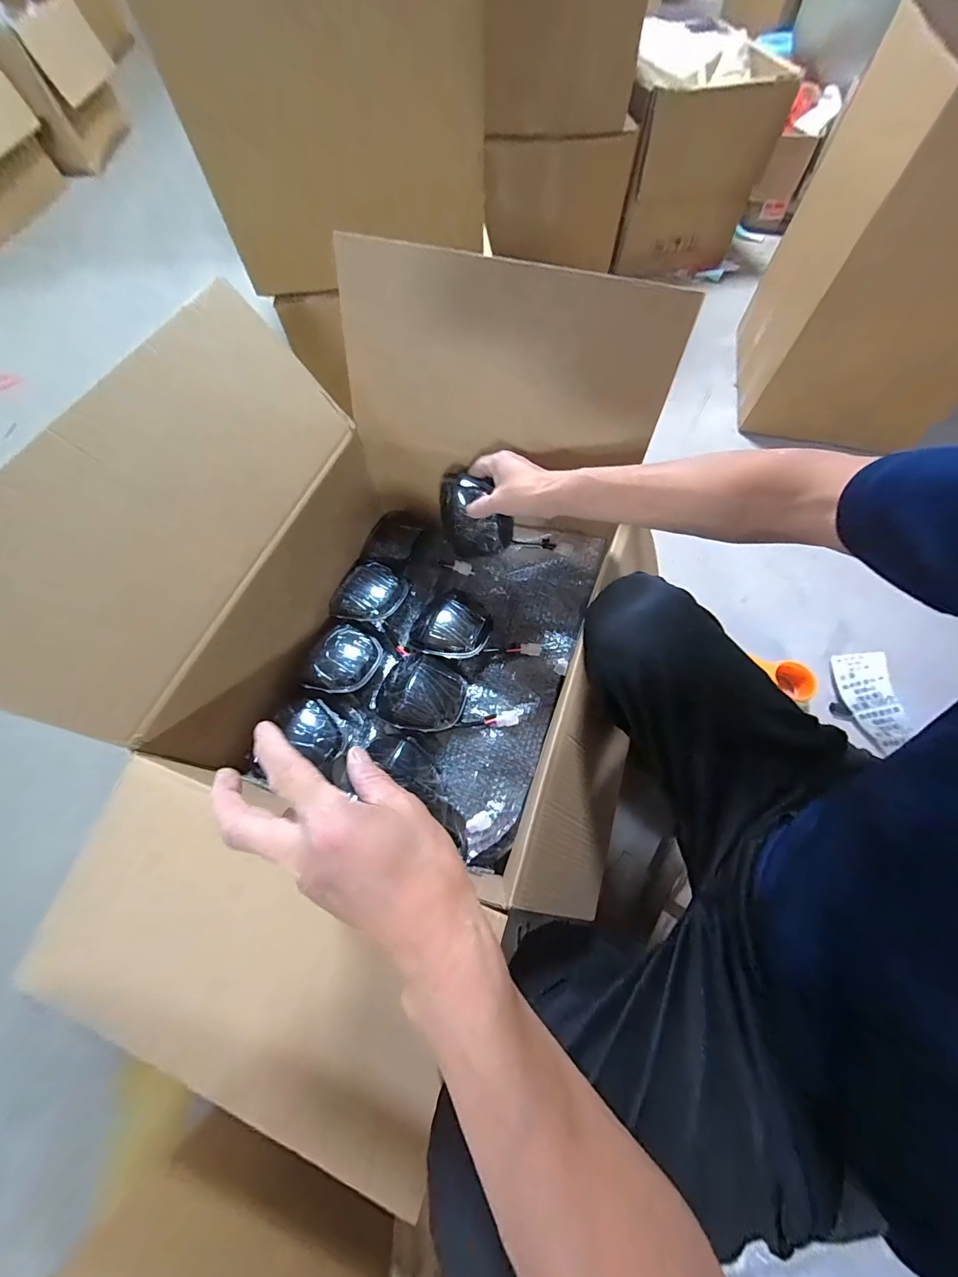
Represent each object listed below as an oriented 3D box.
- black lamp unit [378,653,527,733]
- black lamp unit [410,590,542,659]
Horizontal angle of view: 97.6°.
[{"bbox_3d":[-0.044,0.087,0.619,0.213,0.048,0.115,9,66,5],"label":"black lamp unit"},{"bbox_3d":[-0.015,-0.003,0.665,0.202,0.065,0.122,29,69,14],"label":"black lamp unit"}]

